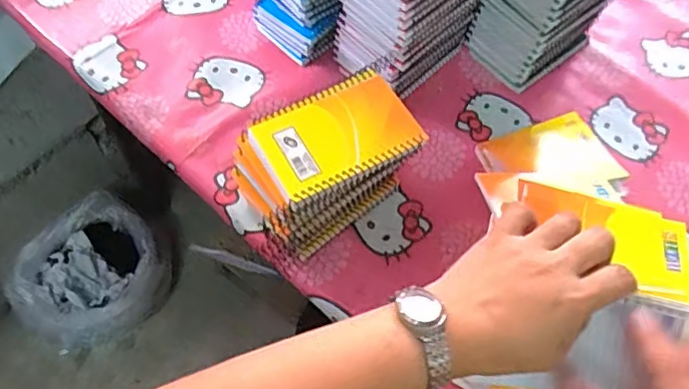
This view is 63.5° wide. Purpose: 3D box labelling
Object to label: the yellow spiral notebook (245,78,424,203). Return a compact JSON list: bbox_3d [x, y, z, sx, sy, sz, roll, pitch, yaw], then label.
[{"bbox_3d":[-0.007,-0.052,0.473,0.132,0.011,0.084,-26,66,-16],"label":"yellow spiral notebook"}]

